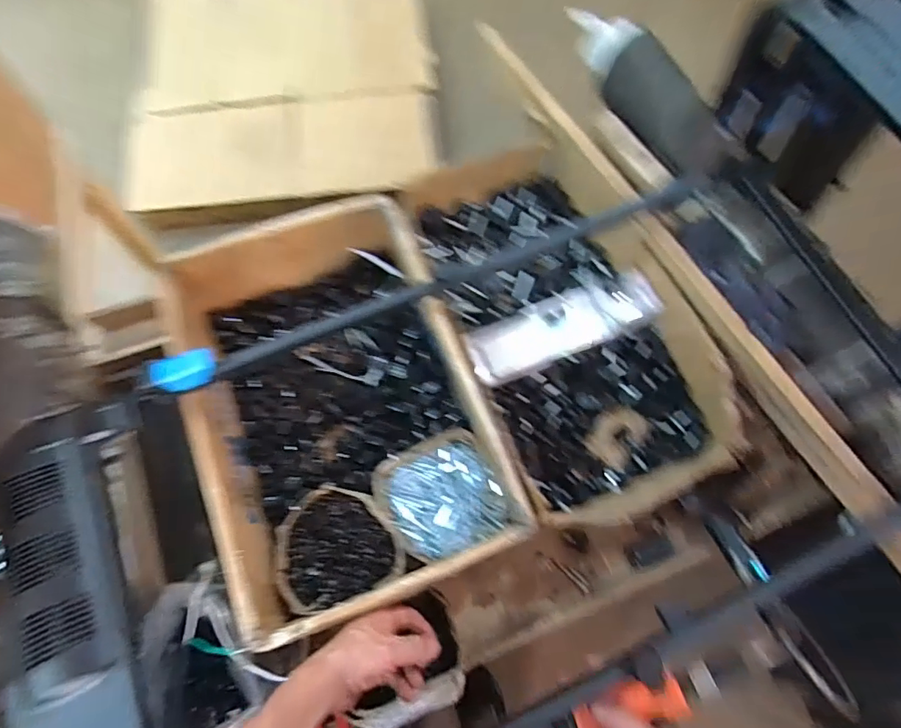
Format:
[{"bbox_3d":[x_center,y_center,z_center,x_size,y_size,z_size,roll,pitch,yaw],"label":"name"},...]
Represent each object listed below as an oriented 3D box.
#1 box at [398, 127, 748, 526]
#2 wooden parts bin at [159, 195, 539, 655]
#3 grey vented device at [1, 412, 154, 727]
[{"bbox_3d":[0.166,-0.093,0.819,0.318,0.137,0.616,-18,71,-8],"label":"box"},{"bbox_3d":[-0.150,0.060,0.730,0.350,0.173,0.505,-21,72,-9],"label":"wooden parts bin"},{"bbox_3d":[-0.386,0.255,0.522,0.121,0.058,0.407,-21,72,-9],"label":"grey vented device"}]

